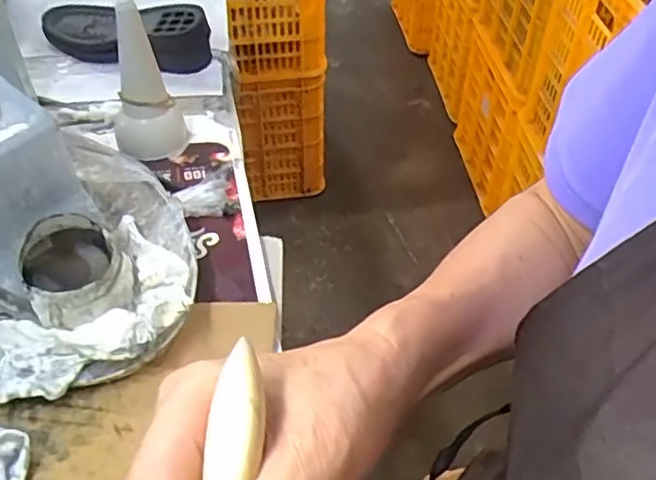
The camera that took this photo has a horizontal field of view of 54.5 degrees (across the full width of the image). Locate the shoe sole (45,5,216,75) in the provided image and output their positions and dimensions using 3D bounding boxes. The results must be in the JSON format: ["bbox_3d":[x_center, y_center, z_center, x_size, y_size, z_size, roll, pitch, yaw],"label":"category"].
[{"bbox_3d":[-0.236,-0.238,0.718,0.209,0.052,0.079,22,50,19],"label":"shoe sole"}]

